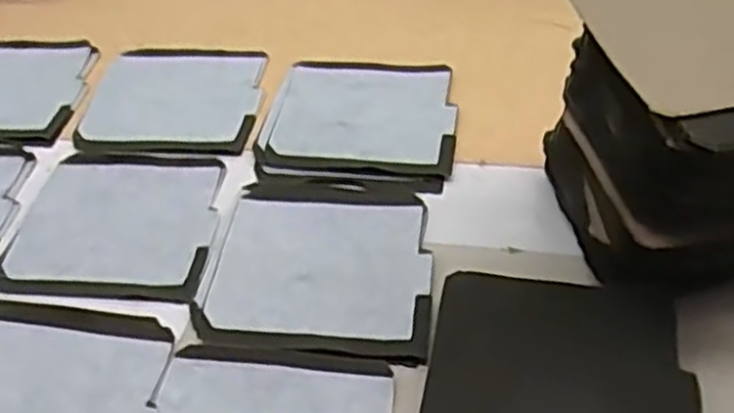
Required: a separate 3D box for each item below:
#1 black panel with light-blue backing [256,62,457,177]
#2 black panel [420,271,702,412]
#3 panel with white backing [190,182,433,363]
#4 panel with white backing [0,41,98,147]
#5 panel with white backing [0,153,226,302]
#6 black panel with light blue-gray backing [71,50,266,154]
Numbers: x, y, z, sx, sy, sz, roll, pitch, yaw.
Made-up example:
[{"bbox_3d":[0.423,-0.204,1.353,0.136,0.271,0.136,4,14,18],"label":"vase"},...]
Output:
[{"bbox_3d":[-0.005,-0.072,0.579,0.137,0.009,0.119,1,46,7],"label":"black panel with light-blue backing"},{"bbox_3d":[0.102,0.093,0.403,0.135,0.017,0.130,6,47,11],"label":"black panel"},{"bbox_3d":[-0.028,0.034,0.485,0.139,0.009,0.133,4,46,9],"label":"panel with white backing"},{"bbox_3d":[-0.298,-0.101,0.632,0.140,0.009,0.129,5,47,10],"label":"panel with white backing"},{"bbox_3d":[-0.169,0.008,0.524,0.134,0.009,0.129,1,46,7],"label":"panel with white backing"},{"bbox_3d":[-0.152,-0.090,0.610,0.135,0.009,0.116,3,46,8],"label":"black panel with light blue-gray backing"}]

